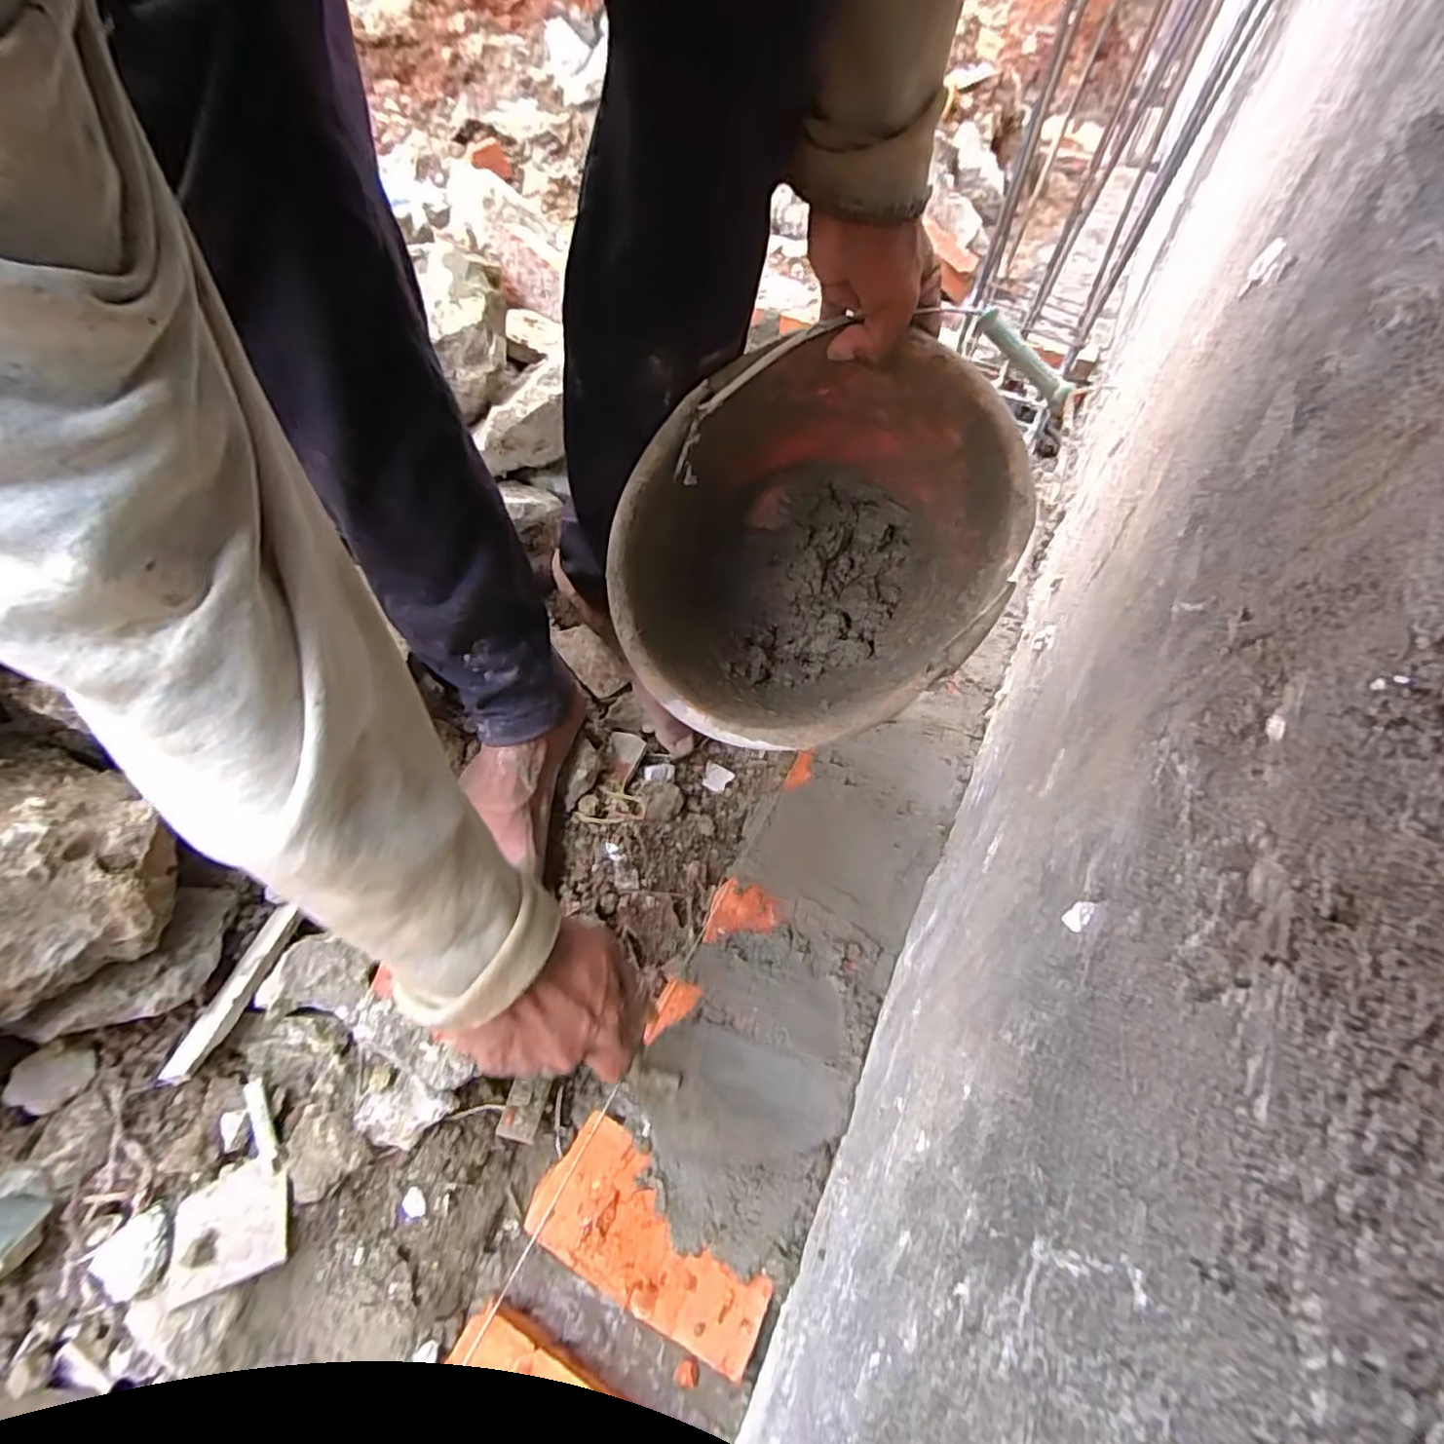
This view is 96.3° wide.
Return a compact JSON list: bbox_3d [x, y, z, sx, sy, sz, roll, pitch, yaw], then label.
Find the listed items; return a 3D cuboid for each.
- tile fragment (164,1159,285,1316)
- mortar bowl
[{"bbox_3d":[-0.274,0.281,0.361,0.052,0.005,0.057,-7,40,-28],"label":"tile fragment"},{"bbox_3d":[0.067,-0.133,0.532,0.288,0.202,0.288,0,94,6],"label":"mortar bowl"}]

